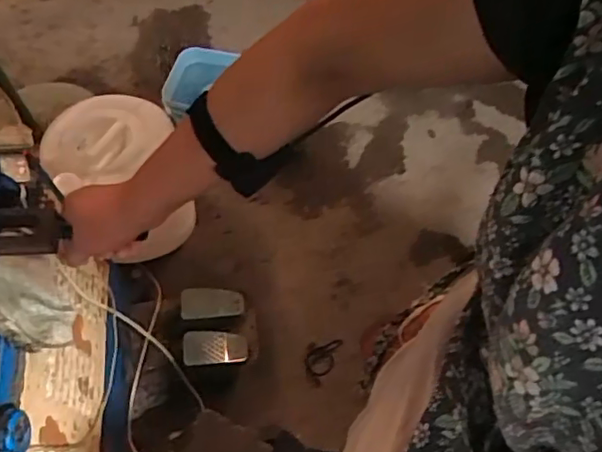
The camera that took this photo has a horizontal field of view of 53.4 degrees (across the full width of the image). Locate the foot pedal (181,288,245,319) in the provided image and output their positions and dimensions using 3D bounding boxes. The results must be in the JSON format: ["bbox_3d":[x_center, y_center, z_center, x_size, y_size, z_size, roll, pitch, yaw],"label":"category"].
[{"bbox_3d":[-0.207,0.179,1.391,0.146,0.022,0.079,-1,54,-23],"label":"foot pedal"}]

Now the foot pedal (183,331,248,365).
[{"bbox_3d":[-0.189,0.260,1.304,0.136,0.042,0.075,-8,61,-1],"label":"foot pedal"}]

